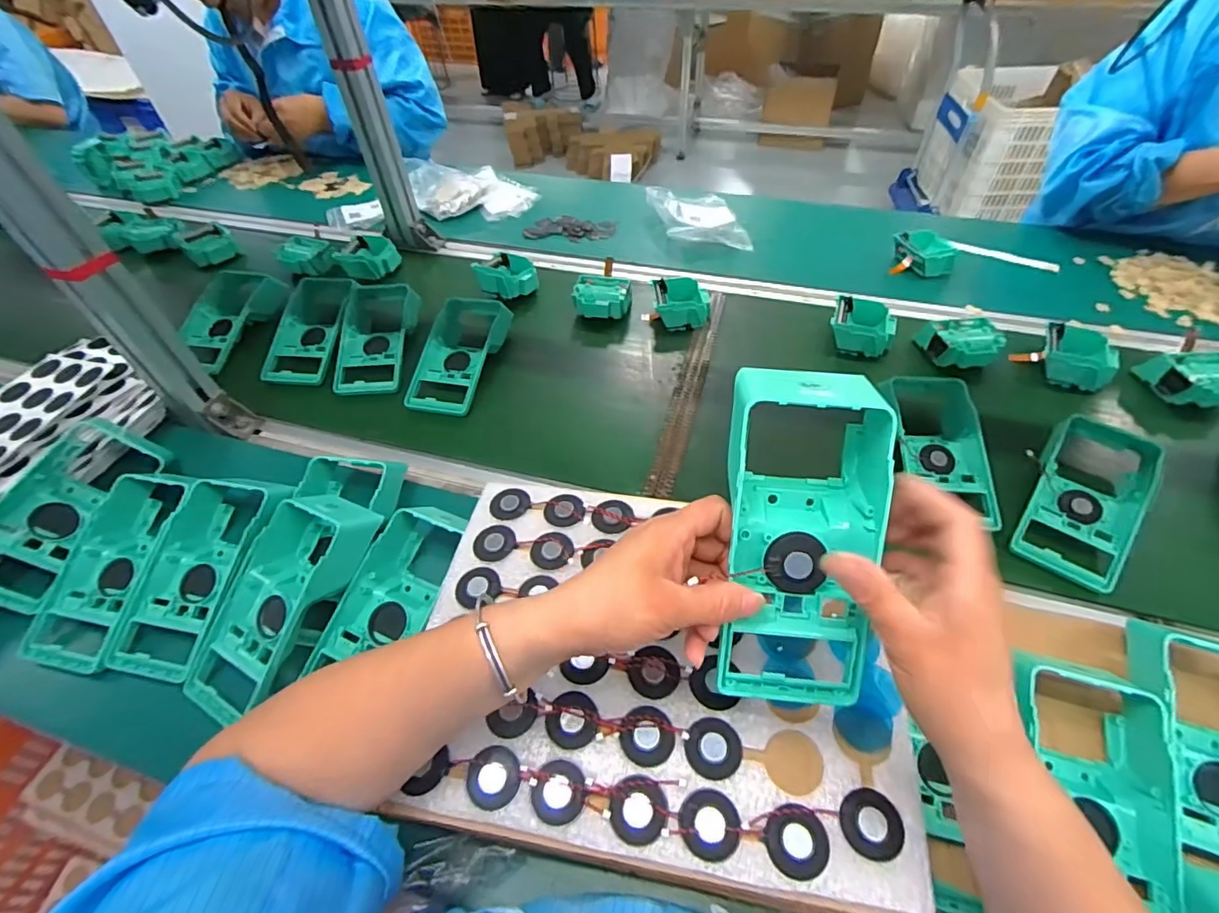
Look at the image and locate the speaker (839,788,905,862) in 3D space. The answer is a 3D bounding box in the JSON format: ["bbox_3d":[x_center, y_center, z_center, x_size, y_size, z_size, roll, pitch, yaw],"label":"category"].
[{"bbox_3d":[0.149,0.207,0.304,0.035,0.006,0.032,-2,50,2],"label":"speaker"}]

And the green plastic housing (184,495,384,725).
[{"bbox_3d":[-0.275,0.119,0.457,0.093,0.047,0.184,15,73,24],"label":"green plastic housing"}]

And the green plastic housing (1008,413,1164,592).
[{"bbox_3d":[0.459,0.040,0.527,0.092,0.052,0.201,31,58,26],"label":"green plastic housing"}]

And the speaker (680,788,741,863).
[{"bbox_3d":[0.058,0.211,0.311,0.033,0.005,0.033,-2,50,2],"label":"speaker"}]

